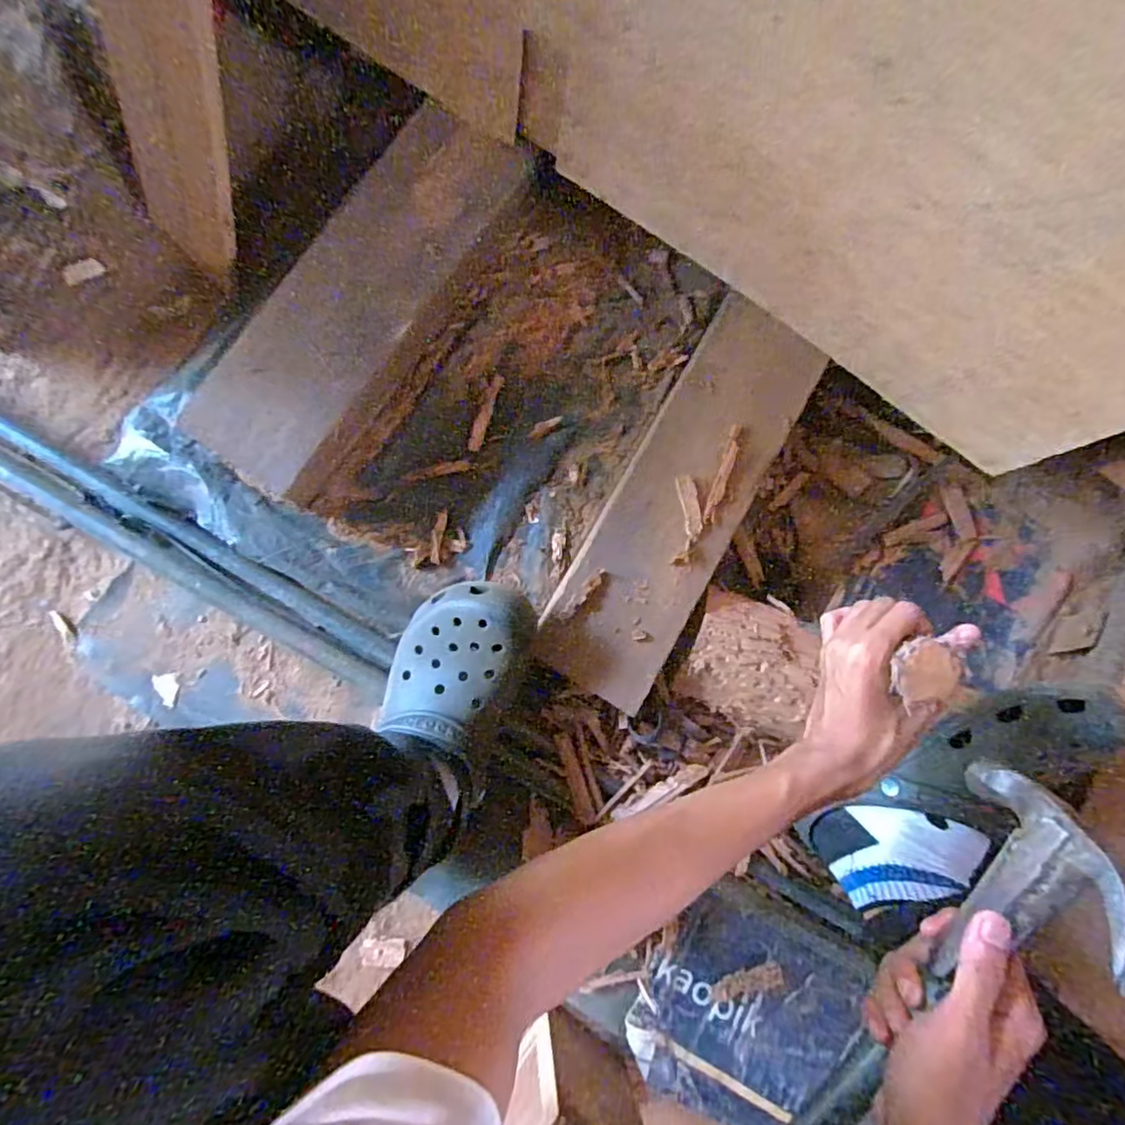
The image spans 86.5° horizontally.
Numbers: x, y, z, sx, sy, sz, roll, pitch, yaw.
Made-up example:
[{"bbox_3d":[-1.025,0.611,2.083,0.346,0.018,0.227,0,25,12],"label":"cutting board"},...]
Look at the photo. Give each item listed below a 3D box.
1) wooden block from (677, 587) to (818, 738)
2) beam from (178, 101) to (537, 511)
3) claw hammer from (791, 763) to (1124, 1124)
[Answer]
[{"bbox_3d":[0.179,0.097,0.582,0.120,0.049,0.116,22,82,-3],"label":"wooden block"},{"bbox_3d":[-0.171,-0.239,0.561,0.133,0.098,0.385,31,81,-2],"label":"beam"},{"bbox_3d":[0.173,0.281,0.331,0.032,0.112,0.356,33,97,-1],"label":"claw hammer"}]

